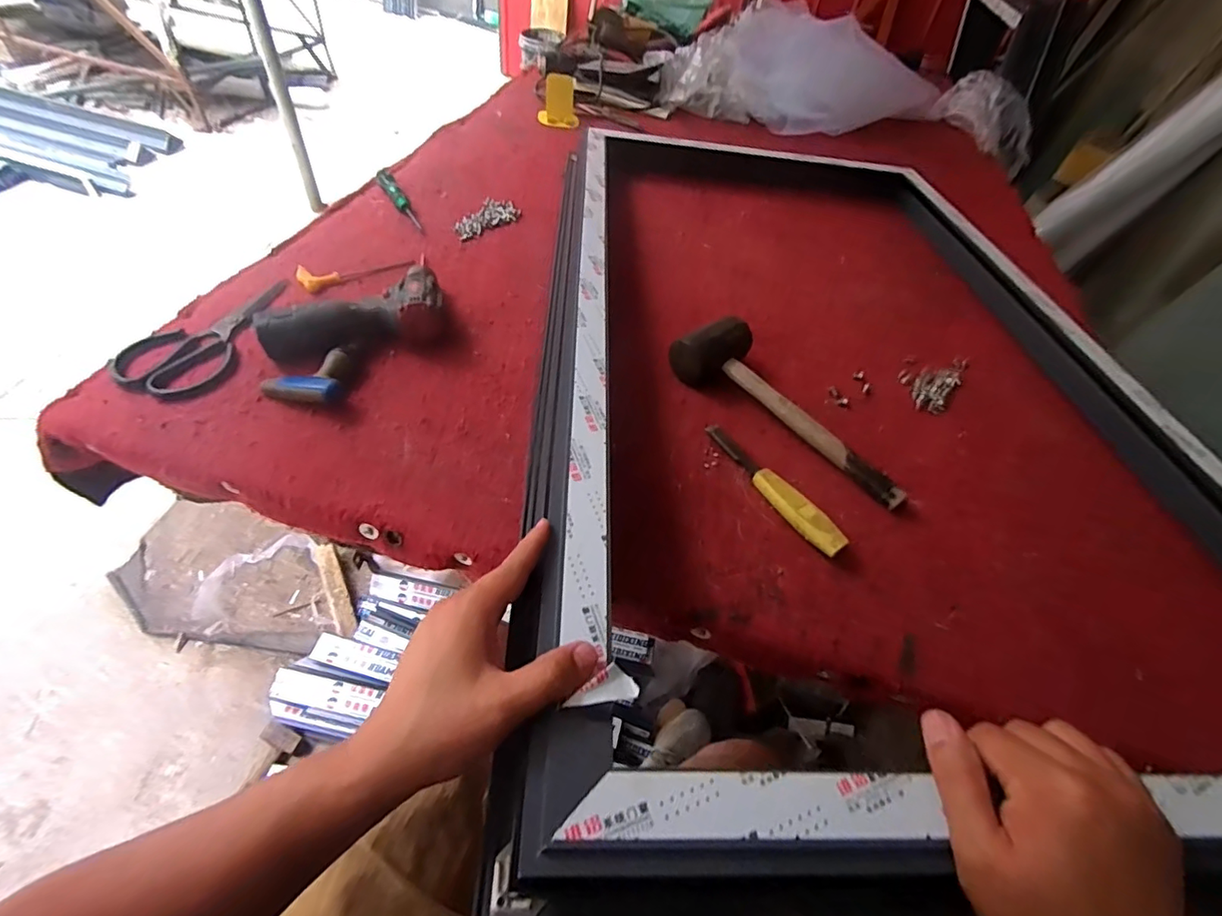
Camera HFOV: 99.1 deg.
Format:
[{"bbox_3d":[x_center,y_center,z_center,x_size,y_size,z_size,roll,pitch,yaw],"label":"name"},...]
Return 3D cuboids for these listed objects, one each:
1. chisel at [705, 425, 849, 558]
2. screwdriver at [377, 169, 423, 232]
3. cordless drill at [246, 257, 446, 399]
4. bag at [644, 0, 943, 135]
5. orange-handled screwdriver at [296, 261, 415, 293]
[{"bbox_3d":[0.168,0.027,0.553,0.026,0.019,0.189,-25,57,-25],"label":"chisel"},{"bbox_3d":[-0.343,-0.420,0.847,0.024,0.015,0.153,-28,71,-26],"label":"screwdriver"},{"bbox_3d":[-0.294,-0.154,0.613,0.130,0.057,0.244,32,54,19],"label":"cordless drill"},{"bbox_3d":[0.472,-0.991,1.326,0.708,0.166,0.285,-10,53,-17],"label":"bag"},{"bbox_3d":[-0.351,-0.265,0.721,0.154,0.019,0.032,-30,59,-27],"label":"orange-handled screwdriver"}]

